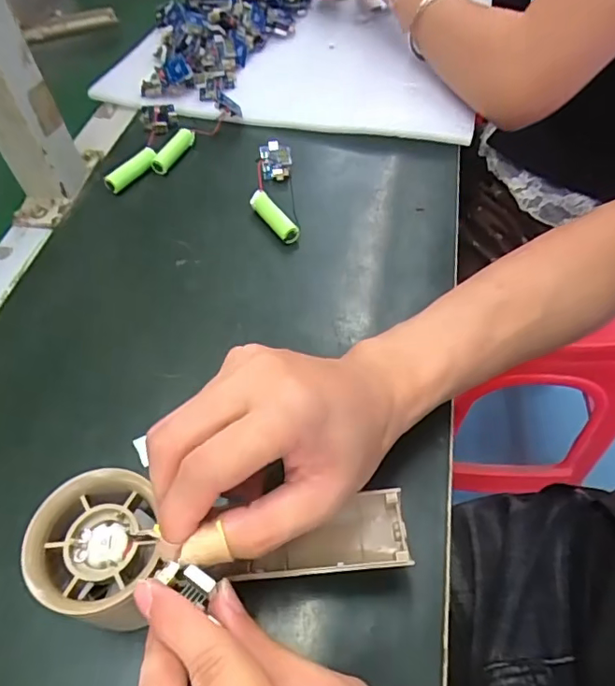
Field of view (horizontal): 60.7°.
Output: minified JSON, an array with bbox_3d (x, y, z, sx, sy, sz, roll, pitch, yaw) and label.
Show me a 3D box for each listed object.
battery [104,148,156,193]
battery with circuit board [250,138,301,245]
[{"bbox_3d":[-0.144,-0.142,0.429,0.011,0.014,0.048,38,74,28],"label":"battery"},{"bbox_3d":[-0.027,-0.118,0.411,0.032,0.027,0.100,-4,53,-2],"label":"battery with circuit board"}]

